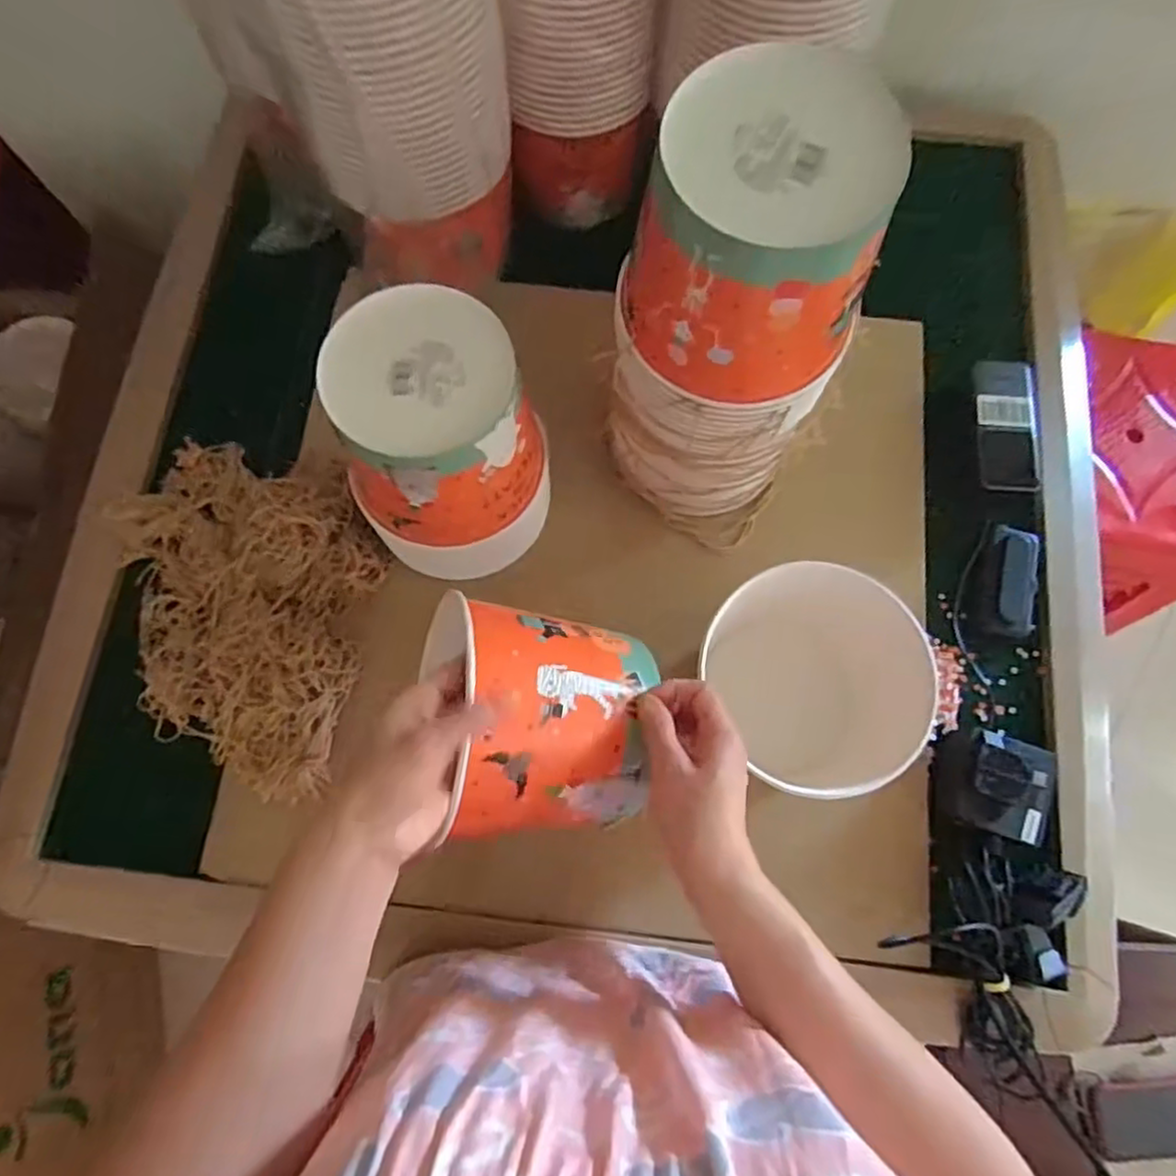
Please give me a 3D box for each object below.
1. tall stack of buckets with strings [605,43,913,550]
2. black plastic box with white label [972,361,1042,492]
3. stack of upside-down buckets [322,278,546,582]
[{"bbox_3d":[0.105,-0.168,0.534,0.148,0.346,0.134,37,77,9],"label":"tall stack of buckets with strings"},{"bbox_3d":[0.388,-0.150,0.667,0.066,0.014,0.119,1,83,-10],"label":"black plastic box with white label"},{"bbox_3d":[-0.108,-0.106,0.572,0.137,0.216,0.139,11,75,3],"label":"stack of upside-down buckets"}]

